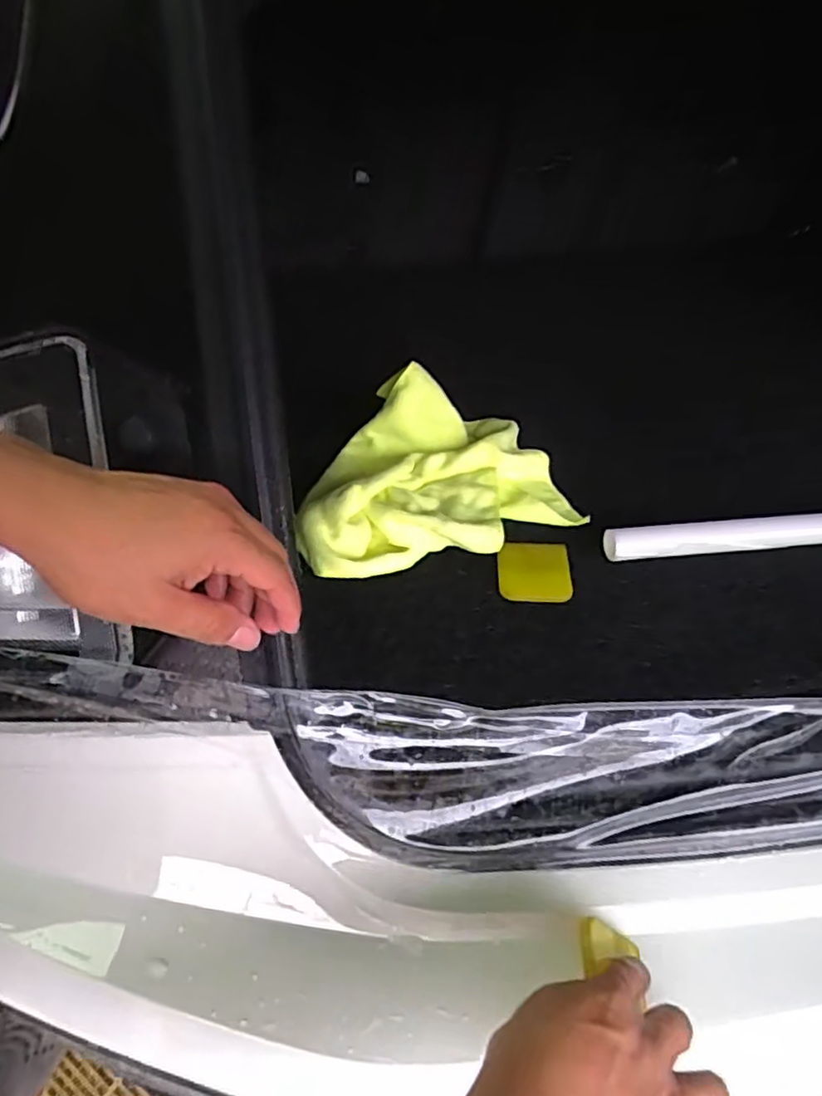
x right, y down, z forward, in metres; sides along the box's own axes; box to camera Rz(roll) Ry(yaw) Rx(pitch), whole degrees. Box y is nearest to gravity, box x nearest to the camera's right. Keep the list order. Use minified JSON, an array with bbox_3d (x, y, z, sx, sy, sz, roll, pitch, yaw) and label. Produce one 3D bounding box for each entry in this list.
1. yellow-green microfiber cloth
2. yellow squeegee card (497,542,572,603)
[{"bbox_3d":[0.015,-0.080,0.652,0.272,0.079,0.232,-12,43,-14],"label":"yellow-green microfiber cloth"},{"bbox_3d":[0.116,0.021,0.593,0.065,0.009,0.074,-3,43,8],"label":"yellow squeegee card"}]

